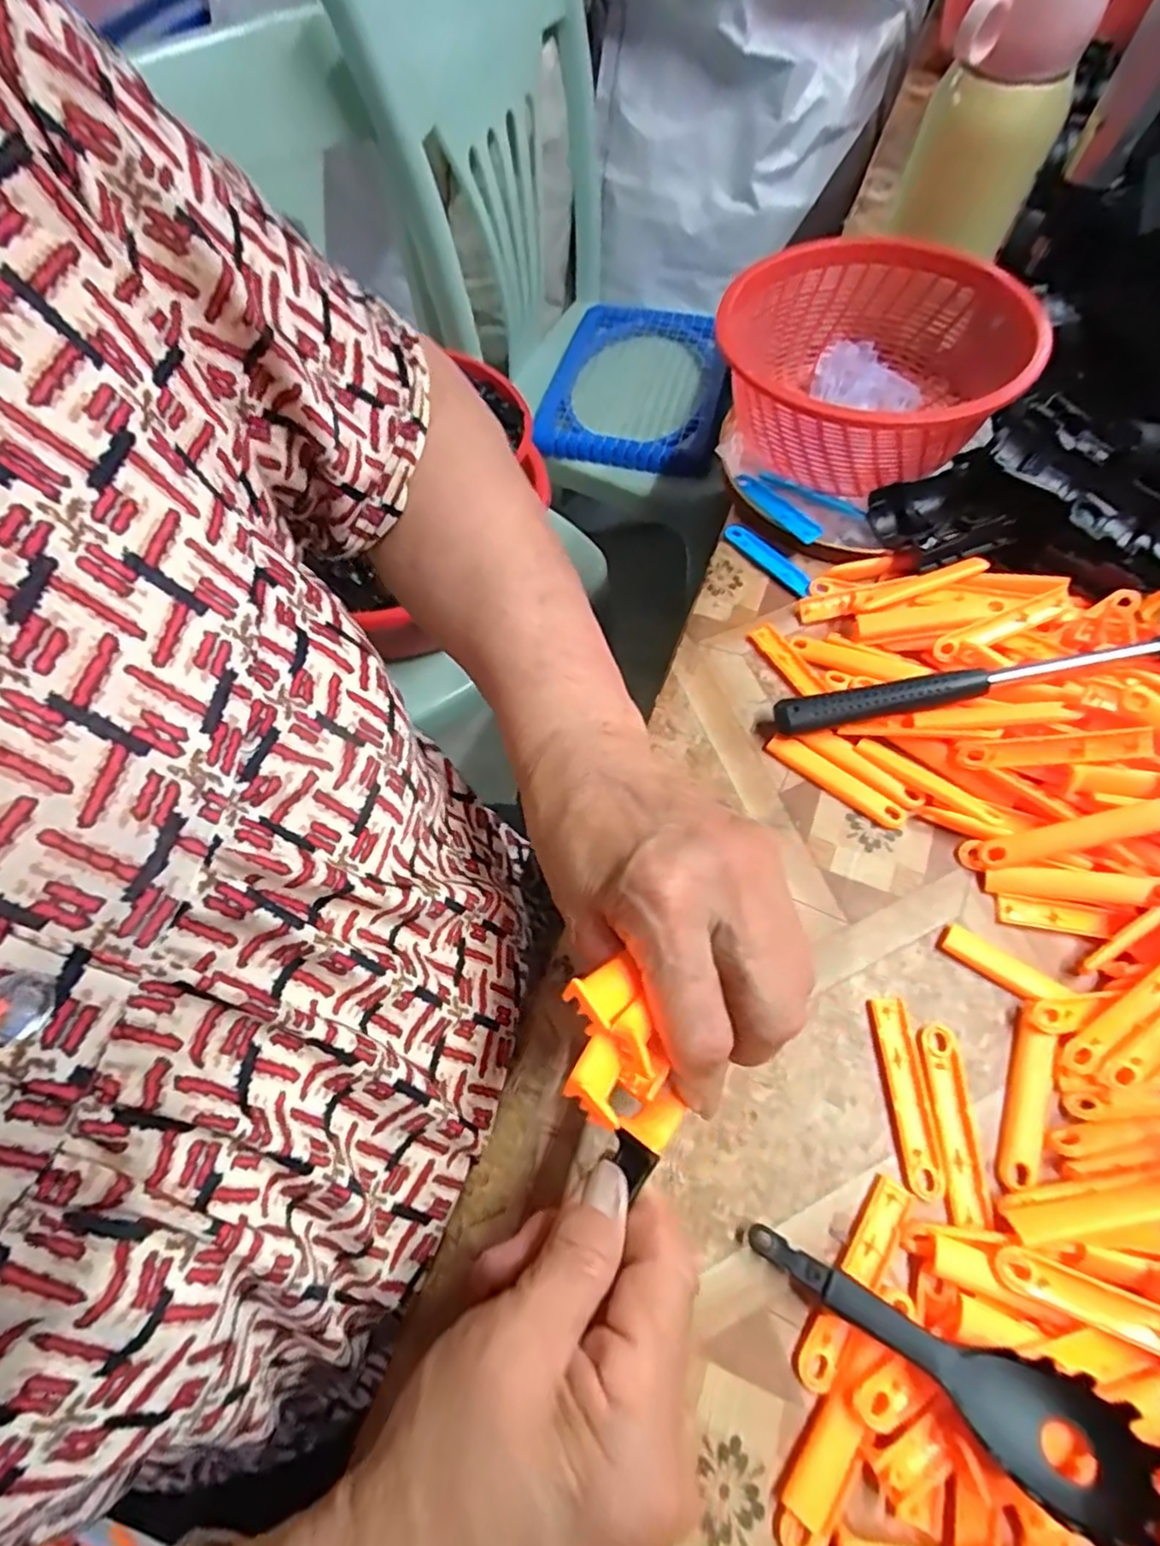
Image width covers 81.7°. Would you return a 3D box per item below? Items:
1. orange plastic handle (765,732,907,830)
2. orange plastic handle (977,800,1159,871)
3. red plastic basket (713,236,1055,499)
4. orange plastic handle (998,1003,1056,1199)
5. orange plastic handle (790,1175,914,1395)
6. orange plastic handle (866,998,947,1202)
[{"bbox_3d":[0.133,0.003,0.347,0.076,0.006,0.014,36,71,18],"label":"orange plastic handle"},{"bbox_3d":[0.231,0.031,0.316,0.077,0.015,0.016,-18,62,19],"label":"orange plastic handle"},{"bbox_3d":[0.180,-0.251,0.425,0.171,0.082,0.182,-1,64,3],"label":"red plastic basket"},{"bbox_3d":[0.188,0.135,0.280,0.015,0.007,0.072,19,66,12],"label":"orange plastic handle"},{"bbox_3d":[0.104,0.192,0.253,0.015,0.005,0.076,33,70,18],"label":"orange plastic handle"},{"bbox_3d":[0.138,0.134,0.282,0.015,0.004,0.074,-4,64,1],"label":"orange plastic handle"}]

